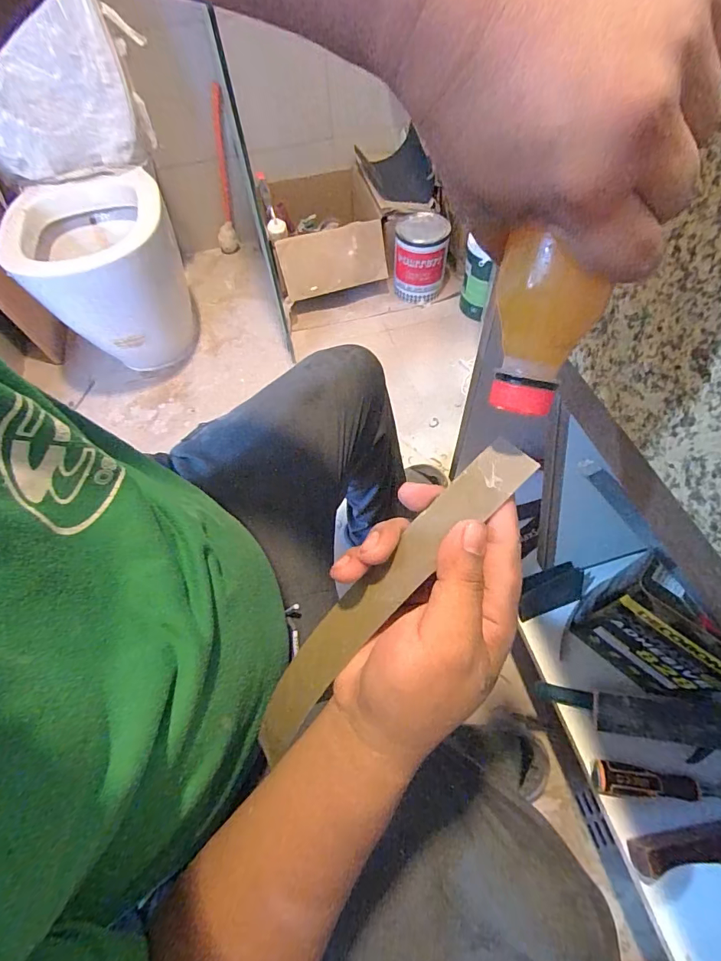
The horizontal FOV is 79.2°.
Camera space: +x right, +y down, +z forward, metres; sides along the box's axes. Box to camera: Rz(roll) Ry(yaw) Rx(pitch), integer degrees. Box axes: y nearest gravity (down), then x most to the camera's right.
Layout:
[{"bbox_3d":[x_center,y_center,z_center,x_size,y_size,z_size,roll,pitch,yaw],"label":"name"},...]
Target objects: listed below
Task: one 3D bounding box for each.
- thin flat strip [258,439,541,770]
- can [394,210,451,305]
[{"bbox_3d":[0.007,0.073,0.248,0.028,0.029,0.236,44,100,25],"label":"thin flat strip"},{"bbox_3d":[0.194,-0.726,1.414,0.165,0.212,0.170,4,60,6],"label":"can"}]

